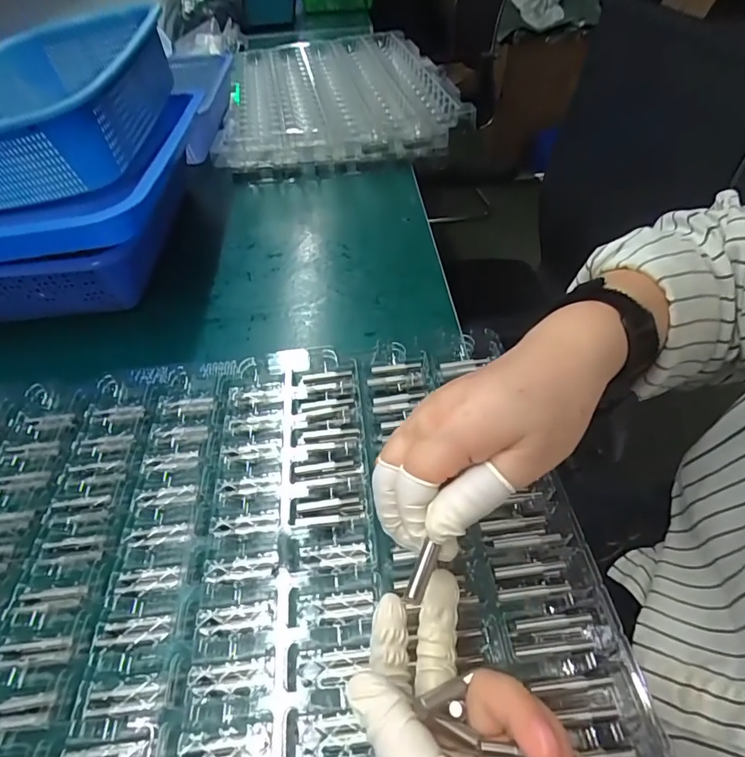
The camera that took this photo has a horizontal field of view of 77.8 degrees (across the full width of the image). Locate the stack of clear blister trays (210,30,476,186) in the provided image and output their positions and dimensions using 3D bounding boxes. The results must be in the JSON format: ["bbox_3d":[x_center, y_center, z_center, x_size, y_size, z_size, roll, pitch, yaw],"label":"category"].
[{"bbox_3d":[-0.080,-0.492,0.813,0.373,0.081,0.471,-9,47,-6],"label":"stack of clear blister trays"}]

